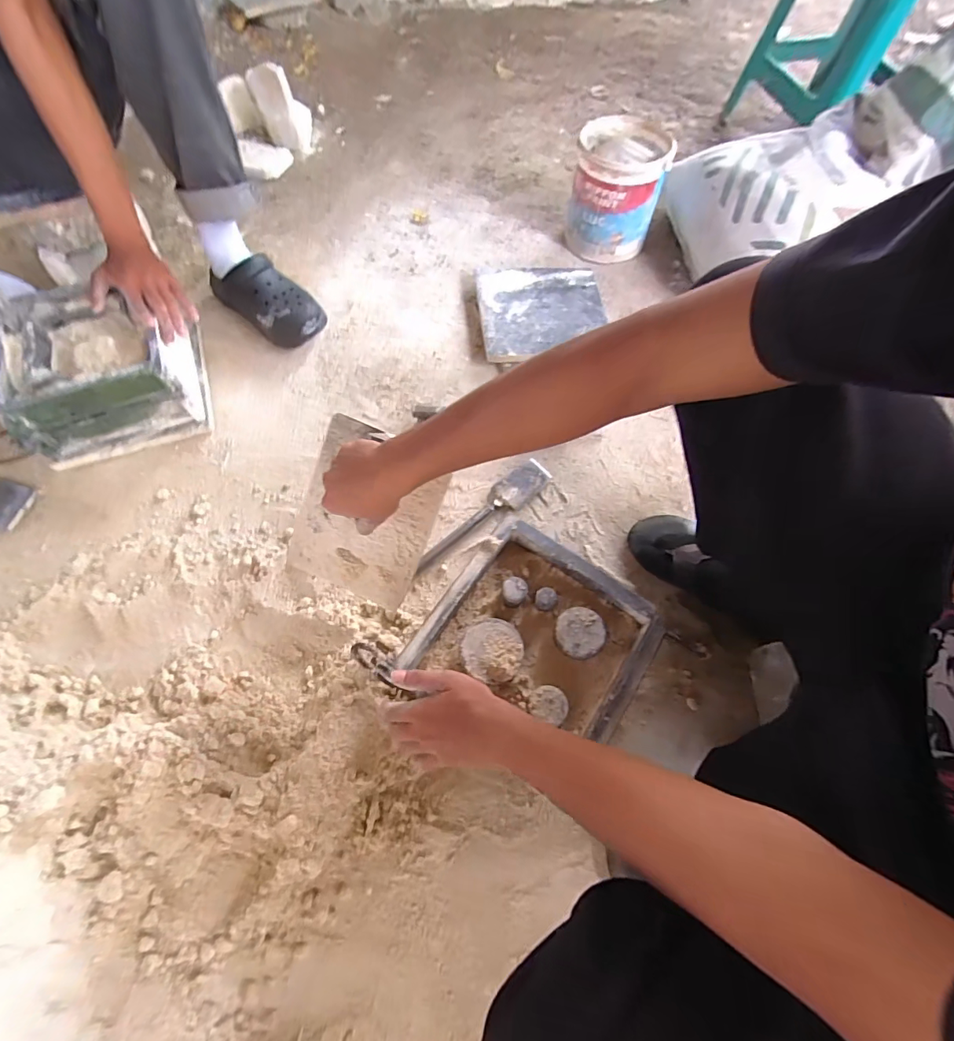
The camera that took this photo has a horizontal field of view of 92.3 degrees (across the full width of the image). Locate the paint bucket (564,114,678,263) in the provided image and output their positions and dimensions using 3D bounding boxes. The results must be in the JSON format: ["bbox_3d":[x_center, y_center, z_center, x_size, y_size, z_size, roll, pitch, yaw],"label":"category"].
[{"bbox_3d":[0.285,-0.683,0.967,0.187,0.207,0.196,17,66,5],"label":"paint bucket"}]

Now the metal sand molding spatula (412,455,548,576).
[{"bbox_3d":[0.011,-0.007,0.733,0.270,0.017,0.052,-40,73,-17],"label":"metal sand molding spatula"}]

